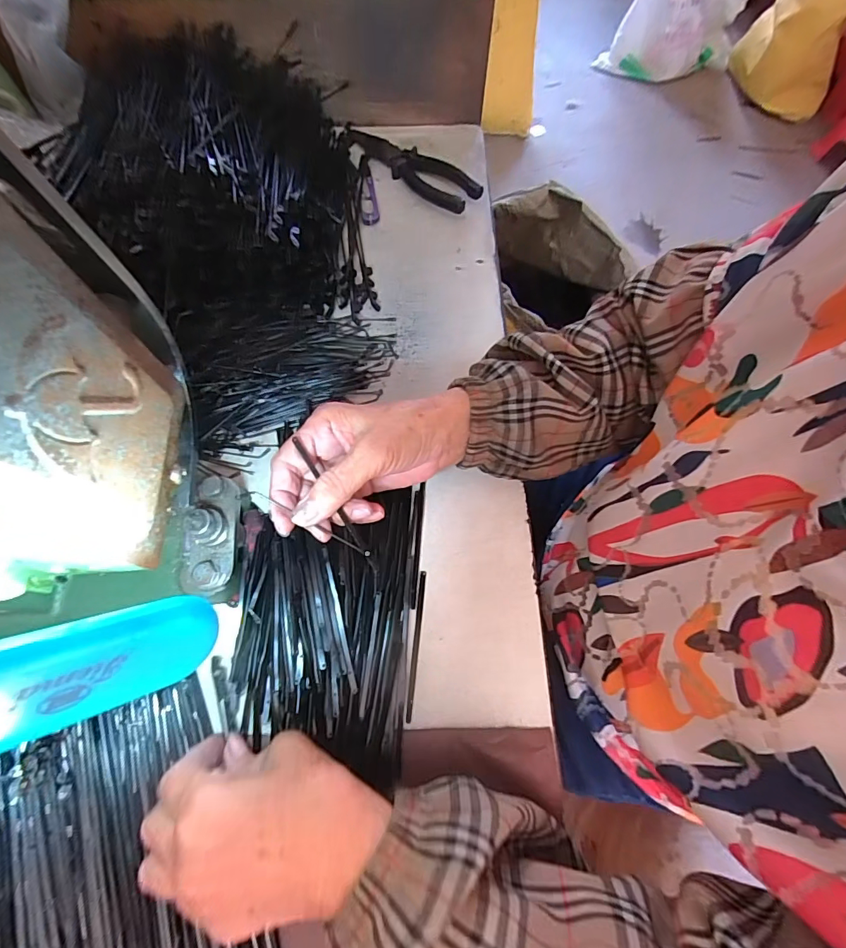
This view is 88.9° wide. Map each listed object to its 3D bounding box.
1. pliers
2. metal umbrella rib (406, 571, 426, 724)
[{"bbox_3d":[-0.016,-0.336,0.467,0.179,0.020,0.043,41,72,12],"label":"pliers"},{"bbox_3d":[-0.005,0.119,0.305,0.005,0.004,0.099,7,69,0],"label":"metal umbrella rib"}]

